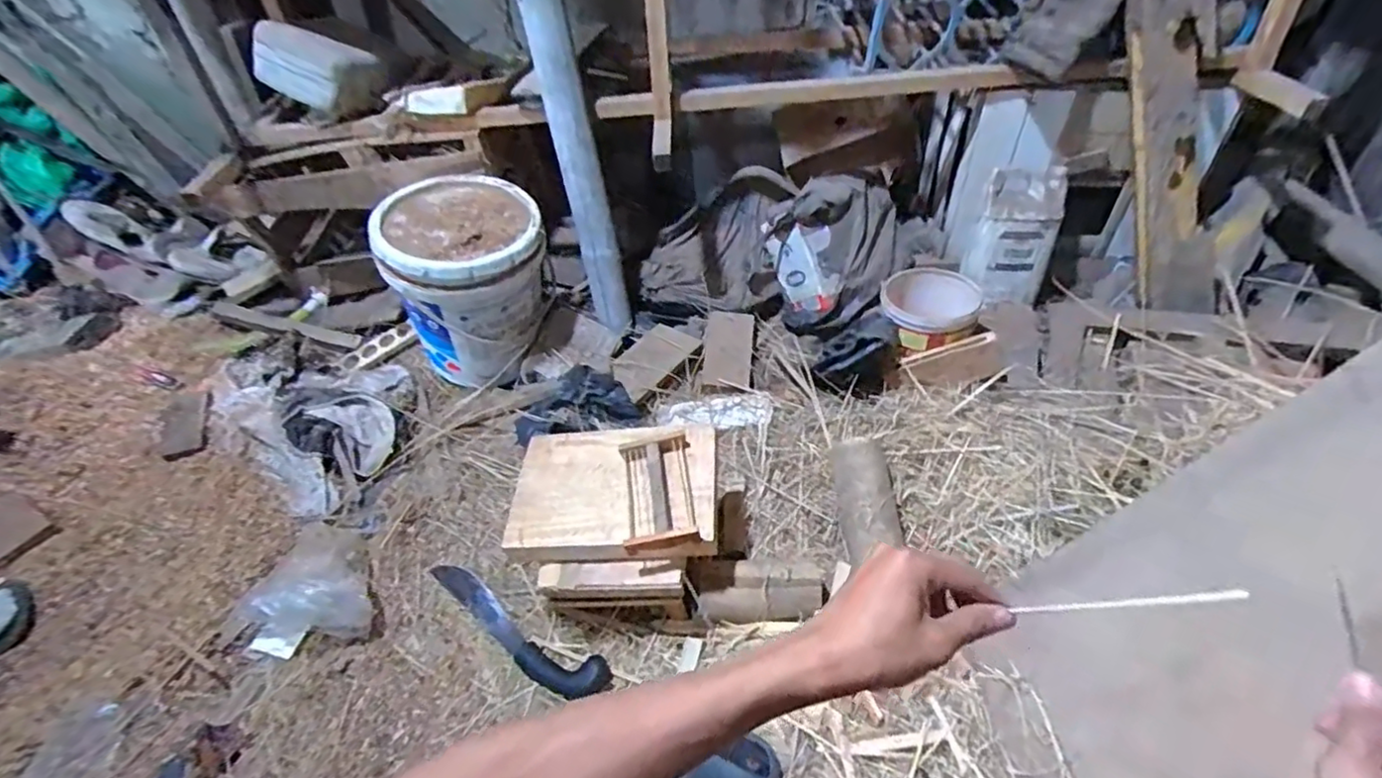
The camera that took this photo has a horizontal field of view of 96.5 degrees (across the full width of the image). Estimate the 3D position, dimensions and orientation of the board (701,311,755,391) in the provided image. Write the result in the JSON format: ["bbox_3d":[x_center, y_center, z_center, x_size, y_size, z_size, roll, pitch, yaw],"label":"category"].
[{"bbox_3d":[0.083,-0.087,1.328,0.103,0.017,0.206,9,54,0],"label":"board"}]

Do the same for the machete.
[{"bbox_3d":[-0.281,0.365,0.949,0.335,0.035,0.069,19,49,25],"label":"machete"}]

